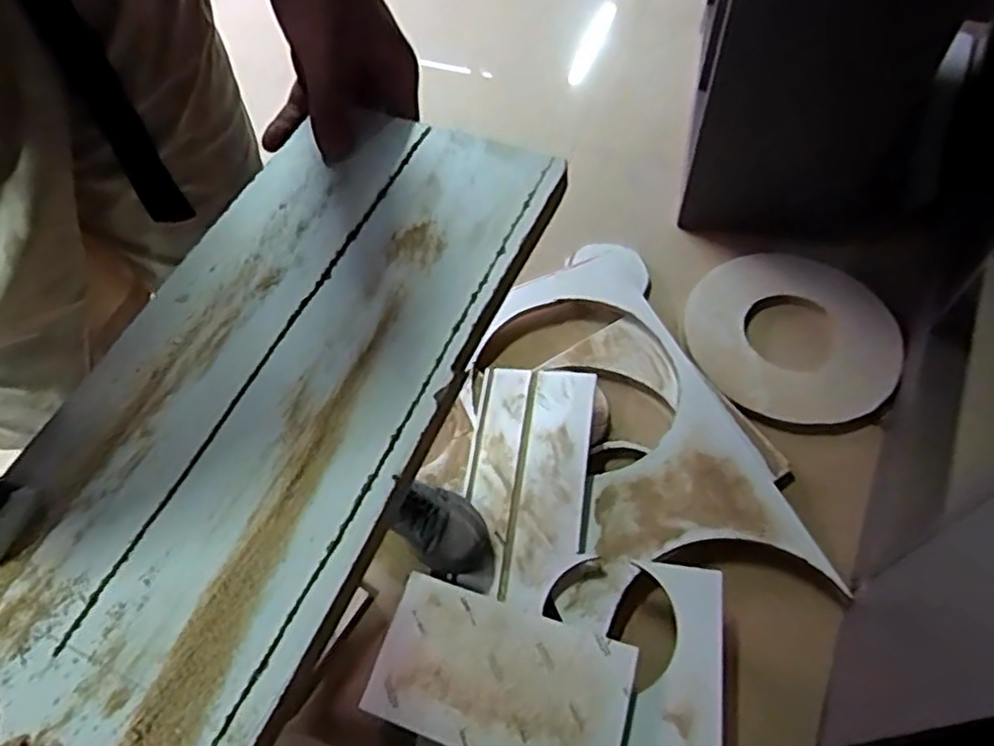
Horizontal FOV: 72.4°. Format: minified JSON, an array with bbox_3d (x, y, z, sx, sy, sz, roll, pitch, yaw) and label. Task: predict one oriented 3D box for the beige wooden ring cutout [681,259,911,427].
[{"bbox_3d":[0.550,-0.076,1.266,0.354,0.027,0.368,-1,58,3],"label":"beige wooden ring cutout"}]

